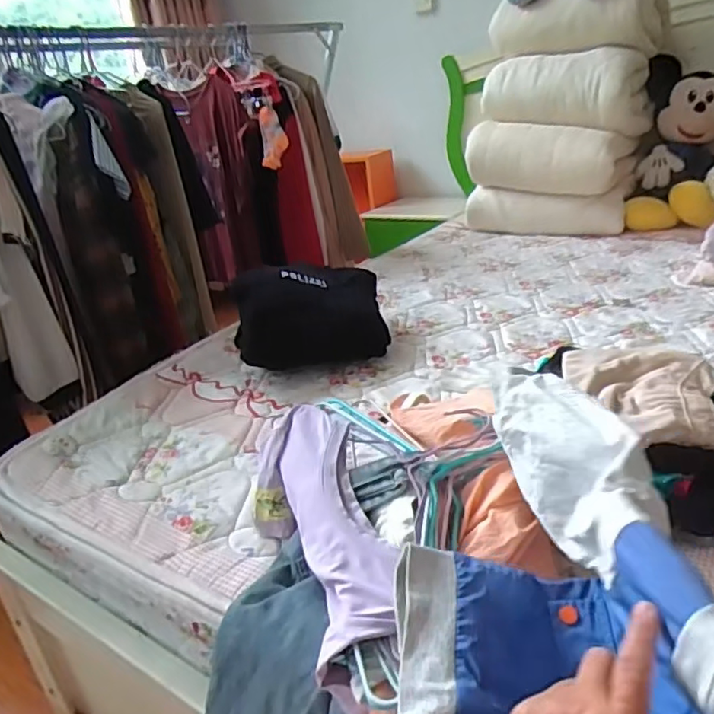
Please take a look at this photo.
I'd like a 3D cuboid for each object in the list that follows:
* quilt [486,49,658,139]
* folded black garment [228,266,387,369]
[{"bbox_3d":[0.611,-0.768,1.734,0.440,0.195,0.244,7,28,28],"label":"quilt"},{"bbox_3d":[-0.084,-0.082,1.127,0.293,0.160,0.173,-11,26,-13],"label":"folded black garment"}]

